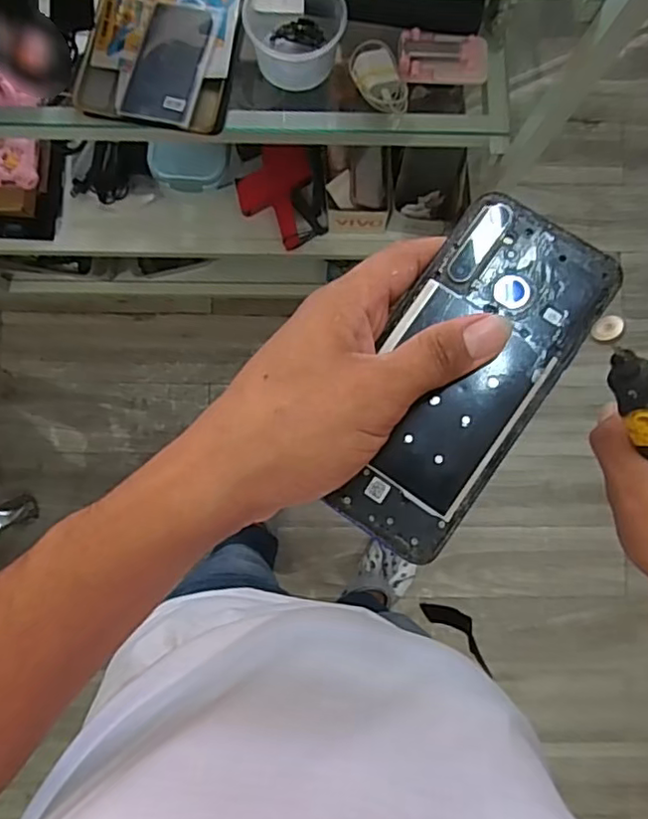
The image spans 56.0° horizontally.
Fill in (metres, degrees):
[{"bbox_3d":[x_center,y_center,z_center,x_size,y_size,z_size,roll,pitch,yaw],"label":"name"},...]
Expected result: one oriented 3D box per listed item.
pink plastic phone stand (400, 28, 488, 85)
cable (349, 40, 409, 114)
[{"bbox_3d":[0.146,-0.429,0.743,0.106,0.014,0.066,-1,87,-2],"label":"pink plastic phone stand"},{"bbox_3d":[0.063,-0.402,0.734,0.055,0.025,0.087,-19,87,-3],"label":"cable"}]

